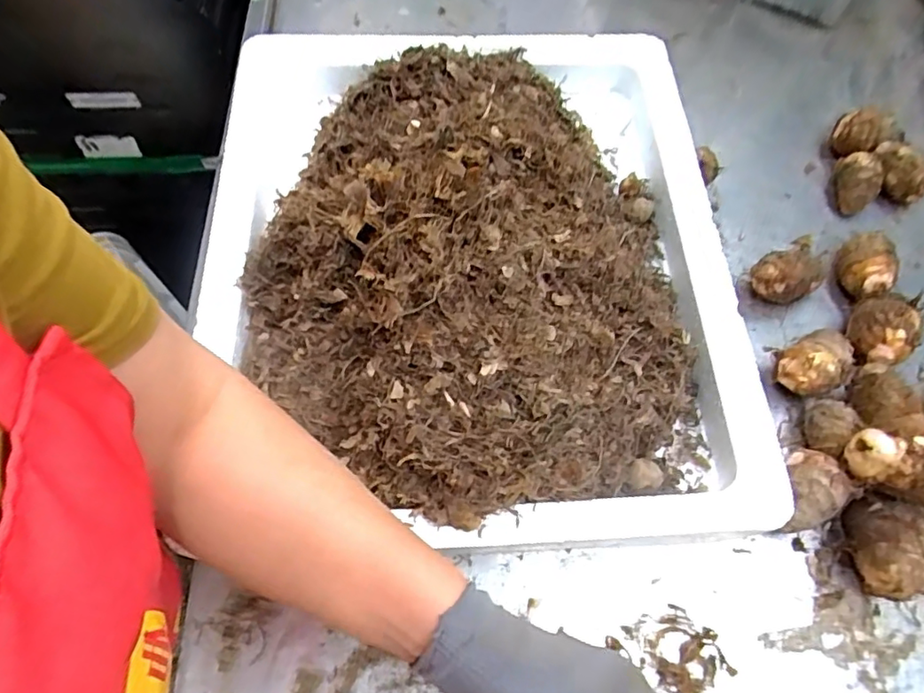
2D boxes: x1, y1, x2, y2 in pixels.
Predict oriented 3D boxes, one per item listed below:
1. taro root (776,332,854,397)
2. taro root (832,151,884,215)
[{"bbox_3d":[0.264,0.017,0.431,0.054,0.040,0.041,-27,67,-15],"label":"taro root"},{"bbox_3d":[0.361,-0.149,0.521,0.033,0.037,0.050,16,63,6],"label":"taro root"}]

